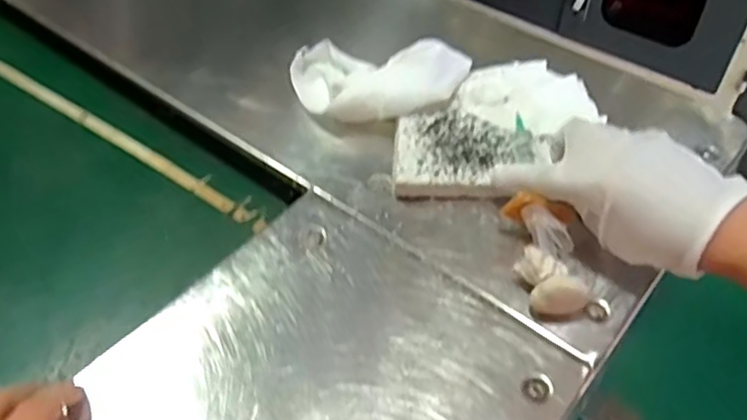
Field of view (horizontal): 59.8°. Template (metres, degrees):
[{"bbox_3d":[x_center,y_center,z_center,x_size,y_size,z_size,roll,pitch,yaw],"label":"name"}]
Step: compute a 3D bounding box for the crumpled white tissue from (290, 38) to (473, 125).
[{"bbox_3d":[-0.006,-0.110,0.544,0.156,0.041,0.090,15,49,15],"label":"crumpled white tissue"}]

